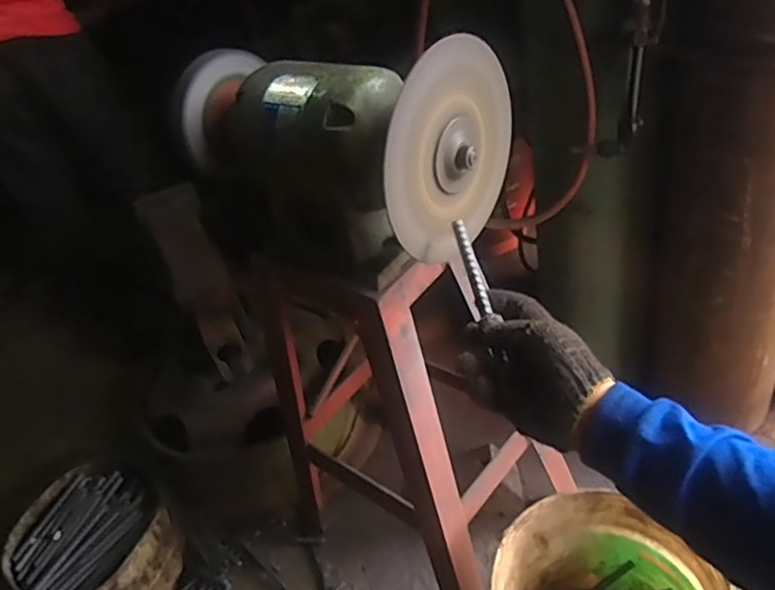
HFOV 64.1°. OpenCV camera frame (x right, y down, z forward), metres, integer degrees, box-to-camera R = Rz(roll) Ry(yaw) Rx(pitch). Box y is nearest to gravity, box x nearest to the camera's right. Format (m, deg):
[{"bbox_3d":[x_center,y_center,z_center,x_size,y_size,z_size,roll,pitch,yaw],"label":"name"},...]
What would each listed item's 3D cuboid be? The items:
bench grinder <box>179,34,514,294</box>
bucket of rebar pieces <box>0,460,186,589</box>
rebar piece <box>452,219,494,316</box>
[{"bbox_3d":[-0.054,-0.178,0.755,0.384,0.232,0.211,24,52,38],"label":"bench grinder"},{"bbox_3d":[-0.555,0.500,1.207,0.283,0.181,0.272,17,48,33],"label":"bucket of rebar pieces"},{"bbox_3d":[0.083,-0.029,0.607,0.012,0.010,0.102,-11,67,-9],"label":"rebar piece"}]

